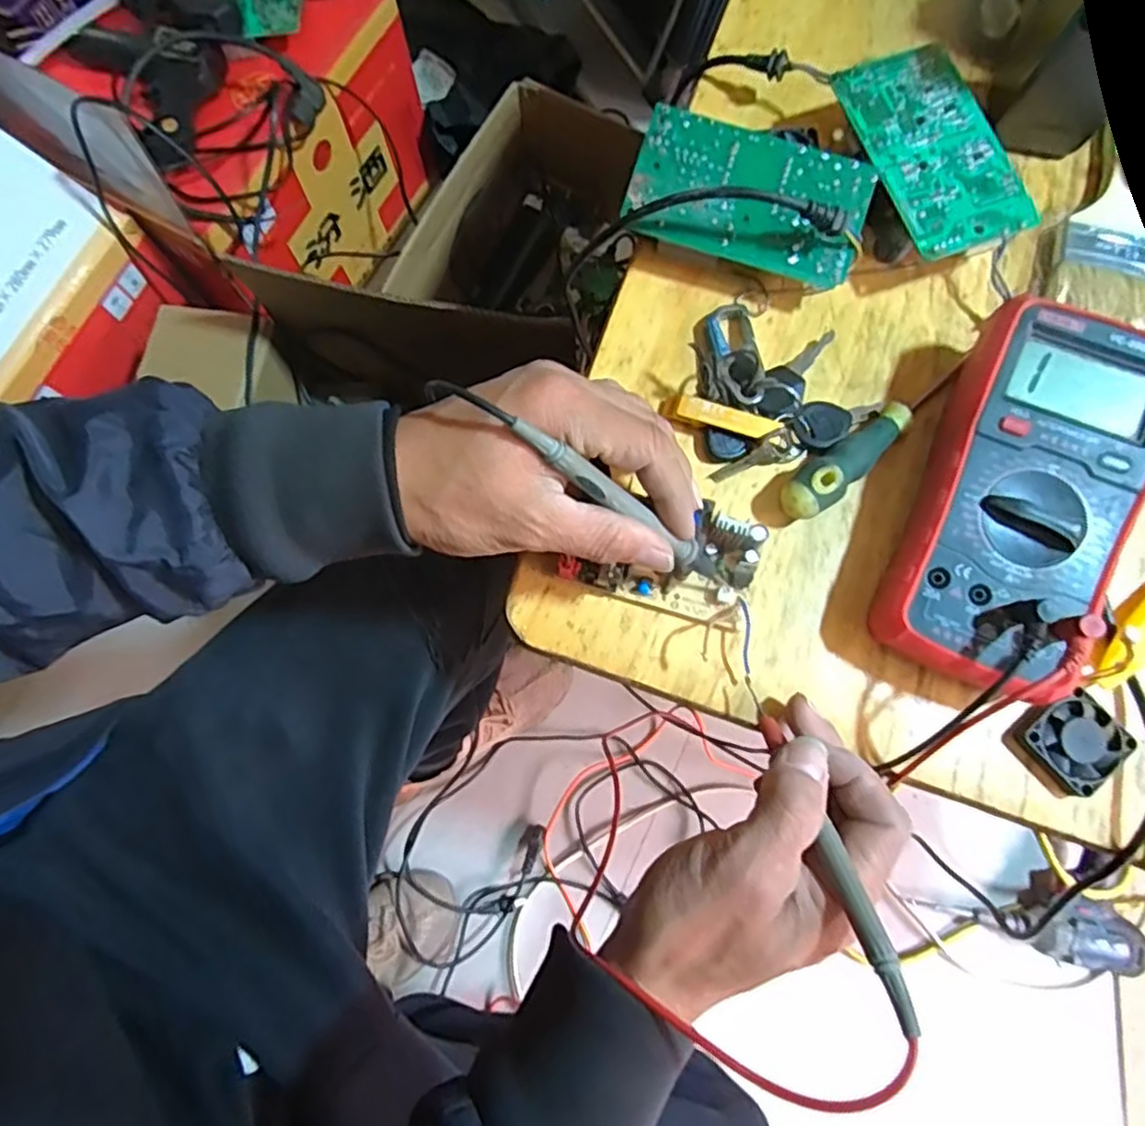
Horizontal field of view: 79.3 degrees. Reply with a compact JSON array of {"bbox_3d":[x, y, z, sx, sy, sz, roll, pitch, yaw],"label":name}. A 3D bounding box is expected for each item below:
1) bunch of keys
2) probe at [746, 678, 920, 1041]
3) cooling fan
[{"bbox_3d":[0.104,-0.101,0.366,0.097,0.031,0.090,-17,78,-3],"label":"bunch of keys"},{"bbox_3d":[0.100,0.109,0.284,0.012,0.018,0.148,-11,35,-2],"label":"probe"},{"bbox_3d":[0.241,0.086,0.337,0.044,0.013,0.043,-39,80,-7],"label":"cooling fan"}]

